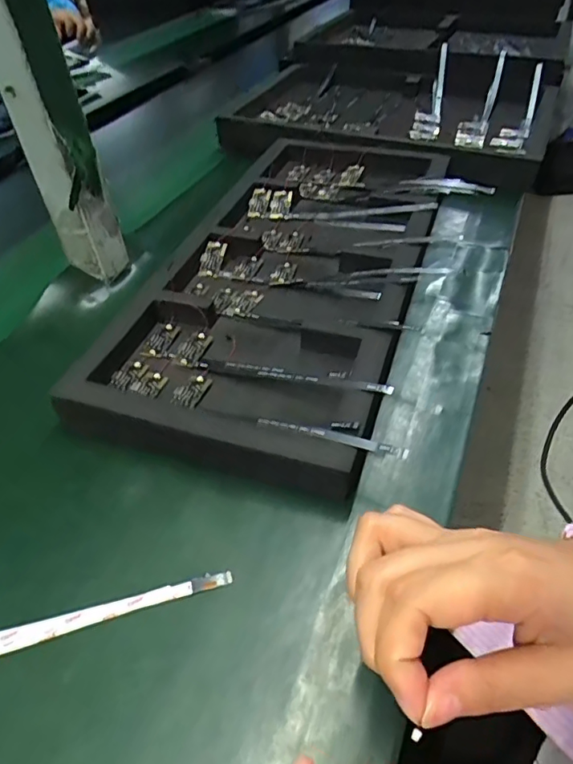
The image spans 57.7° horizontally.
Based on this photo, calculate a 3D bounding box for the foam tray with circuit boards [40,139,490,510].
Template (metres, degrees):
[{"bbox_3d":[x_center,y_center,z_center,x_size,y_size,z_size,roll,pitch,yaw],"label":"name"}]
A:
[{"bbox_3d":[0.022,-0.115,0.480,0.248,0.035,0.471,13,50,17],"label":"foam tray with circuit boards"}]

